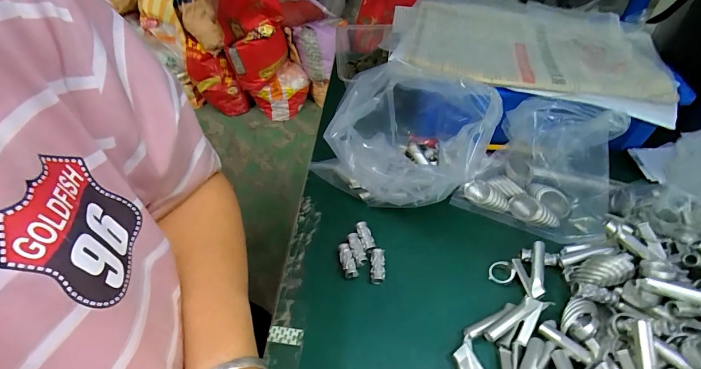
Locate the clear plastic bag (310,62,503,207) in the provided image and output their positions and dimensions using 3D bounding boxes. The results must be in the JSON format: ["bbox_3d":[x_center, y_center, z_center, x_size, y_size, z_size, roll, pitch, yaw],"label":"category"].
[{"bbox_3d":[0.055,-0.045,0.377,0.149,0.100,0.154,-35,56,-29],"label":"clear plastic bag"}]

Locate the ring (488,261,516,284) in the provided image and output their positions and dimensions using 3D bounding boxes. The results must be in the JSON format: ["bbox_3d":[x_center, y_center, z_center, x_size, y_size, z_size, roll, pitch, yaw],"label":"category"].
[{"bbox_3d":[0.138,0.080,0.323,0.022,0.006,0.021,-10,64,21],"label":"ring"}]

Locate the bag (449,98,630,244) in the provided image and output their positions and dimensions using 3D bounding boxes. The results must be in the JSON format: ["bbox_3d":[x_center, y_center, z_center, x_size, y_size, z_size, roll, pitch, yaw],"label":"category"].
[{"bbox_3d":[0.193,-0.020,0.350,0.142,0.109,0.089,19,49,17],"label":"bag"}]

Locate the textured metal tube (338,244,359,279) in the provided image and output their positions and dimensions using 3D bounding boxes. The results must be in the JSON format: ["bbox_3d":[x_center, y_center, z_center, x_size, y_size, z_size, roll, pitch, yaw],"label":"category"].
[{"bbox_3d":[-0.003,0.073,0.333,0.012,0.014,0.033,-13,48,-12],"label":"textured metal tube"}]

